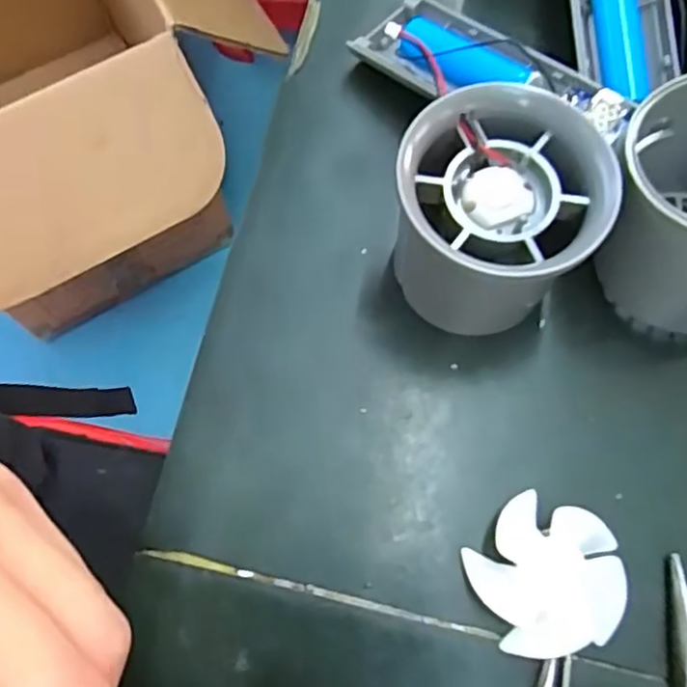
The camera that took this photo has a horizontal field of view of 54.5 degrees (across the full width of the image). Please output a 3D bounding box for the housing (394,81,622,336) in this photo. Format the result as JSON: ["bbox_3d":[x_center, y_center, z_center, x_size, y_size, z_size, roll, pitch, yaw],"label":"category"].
[{"bbox_3d":[0.041,-0.036,0.197,0.060,0.052,0.054,17,71,5],"label":"housing"}]

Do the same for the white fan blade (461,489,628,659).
[{"bbox_3d":[0.056,0.063,0.185,0.039,0.010,0.040,0,71,0],"label":"white fan blade"}]

